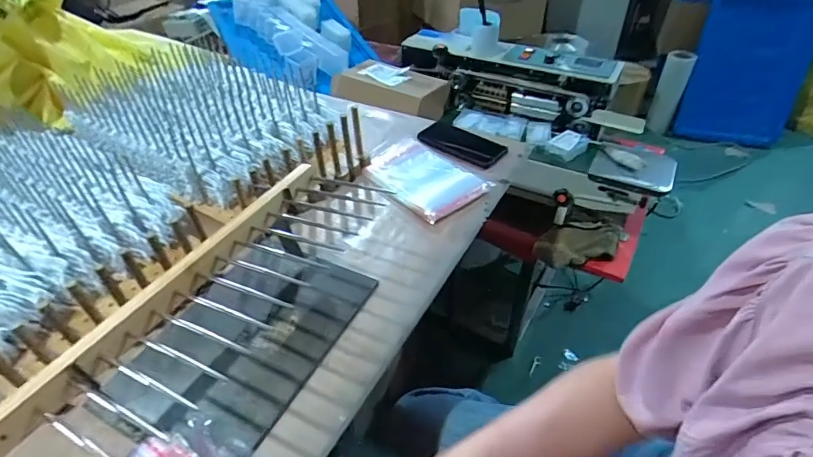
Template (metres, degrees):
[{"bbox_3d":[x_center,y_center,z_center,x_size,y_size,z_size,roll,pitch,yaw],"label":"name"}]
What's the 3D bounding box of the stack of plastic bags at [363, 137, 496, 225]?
[{"bbox_3d":[0.029,-0.090,0.795,0.149,0.028,0.209,-31,48,-29],"label":"stack of plastic bags"}]

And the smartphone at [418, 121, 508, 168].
[{"bbox_3d":[0.102,-0.162,0.861,0.166,0.007,0.083,27,57,23],"label":"smartphone"}]

